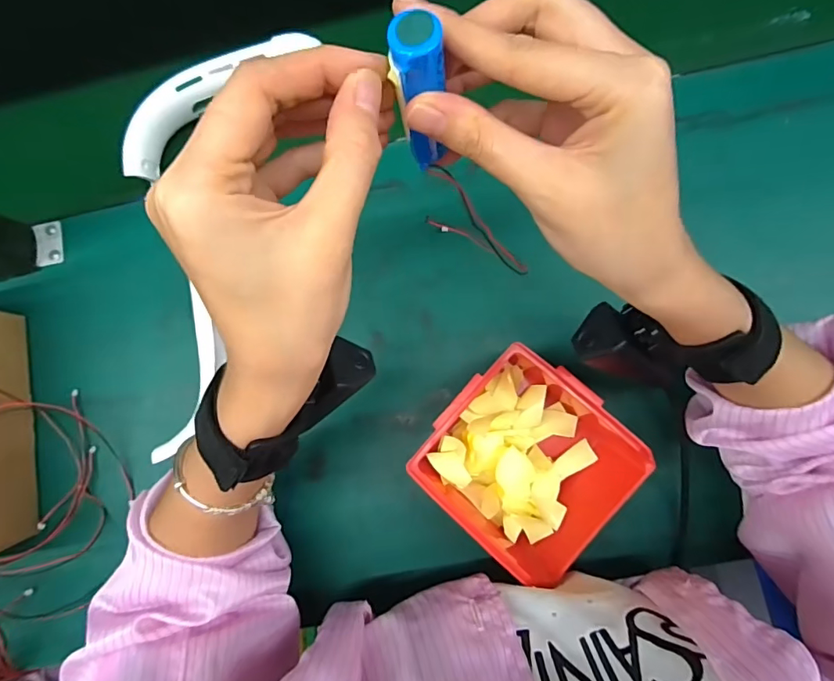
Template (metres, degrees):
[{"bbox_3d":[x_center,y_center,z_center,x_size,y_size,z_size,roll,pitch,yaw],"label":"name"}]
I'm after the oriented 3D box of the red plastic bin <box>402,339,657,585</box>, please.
[{"bbox_3d":[0.083,0.088,0.356,0.135,0.066,0.123,41,90,7],"label":"red plastic bin"}]

